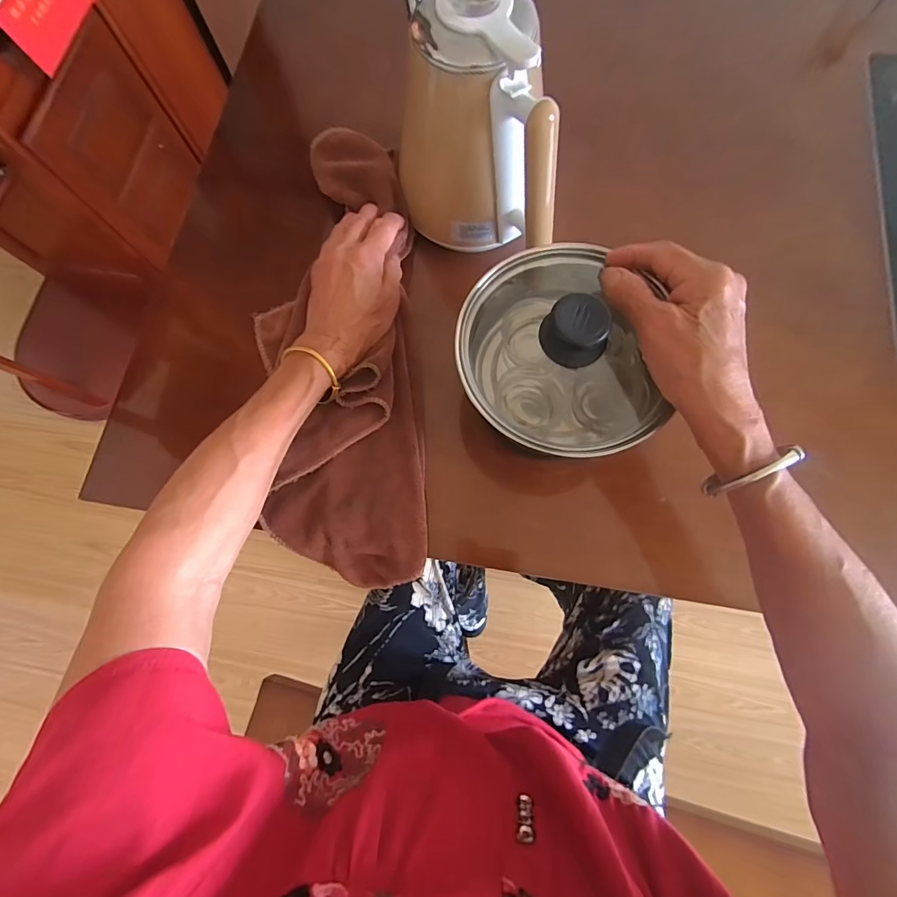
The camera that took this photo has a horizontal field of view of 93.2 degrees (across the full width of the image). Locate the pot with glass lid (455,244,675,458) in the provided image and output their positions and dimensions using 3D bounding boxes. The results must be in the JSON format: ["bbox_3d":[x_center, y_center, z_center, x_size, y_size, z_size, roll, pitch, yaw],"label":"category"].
[{"bbox_3d":[0.078,-0.078,0.316,0.141,0.094,0.143,0,75,2],"label":"pot with glass lid"}]

